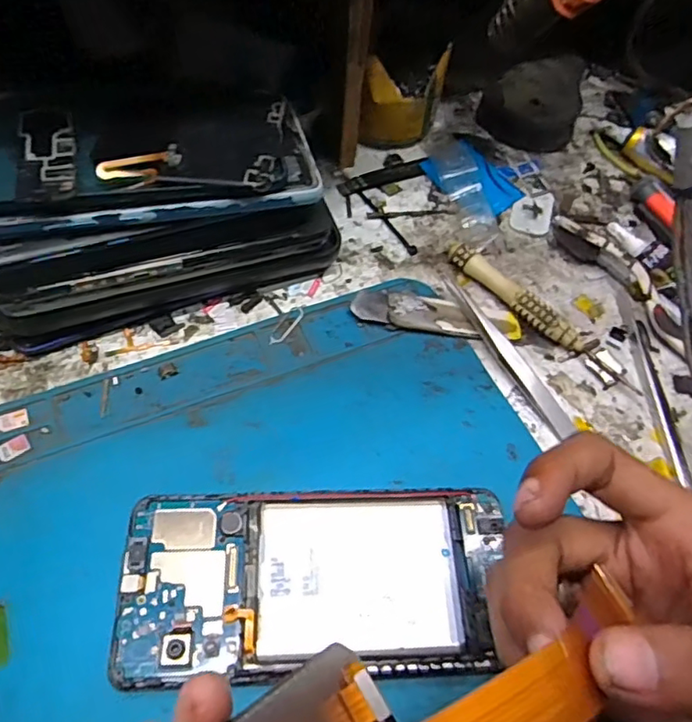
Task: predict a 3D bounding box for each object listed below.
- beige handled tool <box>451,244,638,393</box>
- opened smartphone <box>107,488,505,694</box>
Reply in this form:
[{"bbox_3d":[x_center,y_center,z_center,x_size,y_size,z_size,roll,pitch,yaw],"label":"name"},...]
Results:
[{"bbox_3d":[0.105,-0.025,0.314,0.121,0.014,0.014,39,63,19],"label":"beige handled tool"},{"bbox_3d":[-0.012,0.088,0.235,0.153,0.004,0.071,-3,58,-5],"label":"opened smartphone"}]

